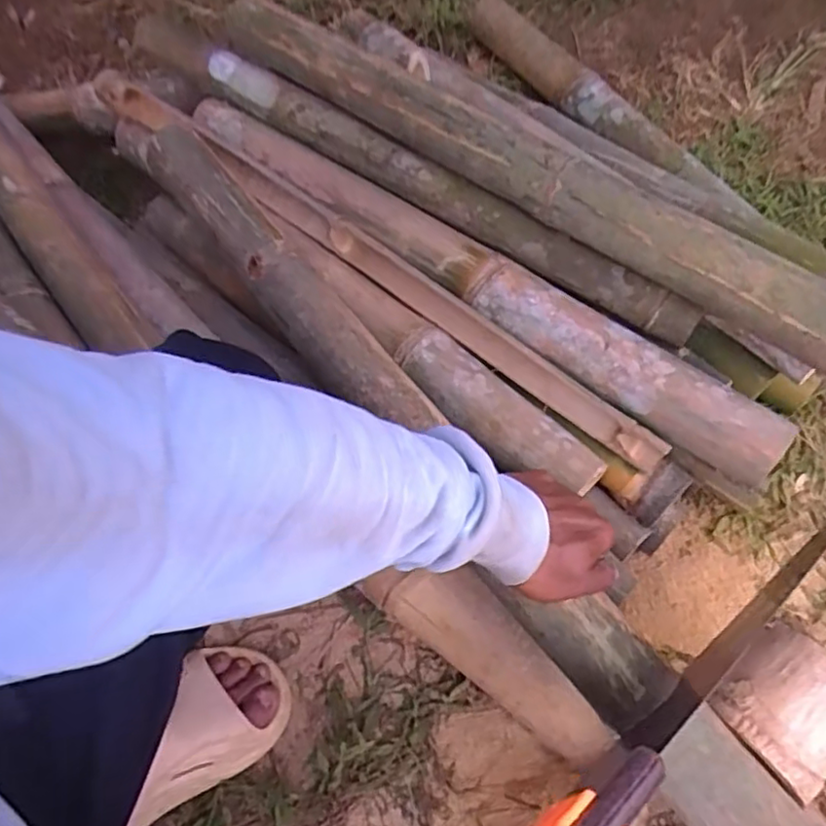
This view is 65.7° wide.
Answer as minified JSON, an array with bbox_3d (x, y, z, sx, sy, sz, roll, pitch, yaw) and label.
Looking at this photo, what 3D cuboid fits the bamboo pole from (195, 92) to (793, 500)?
[{"bbox_3d":[0.025,-0.150,0.619,0.684,0.045,0.063,37,70,18],"label":"bamboo pole"}]

